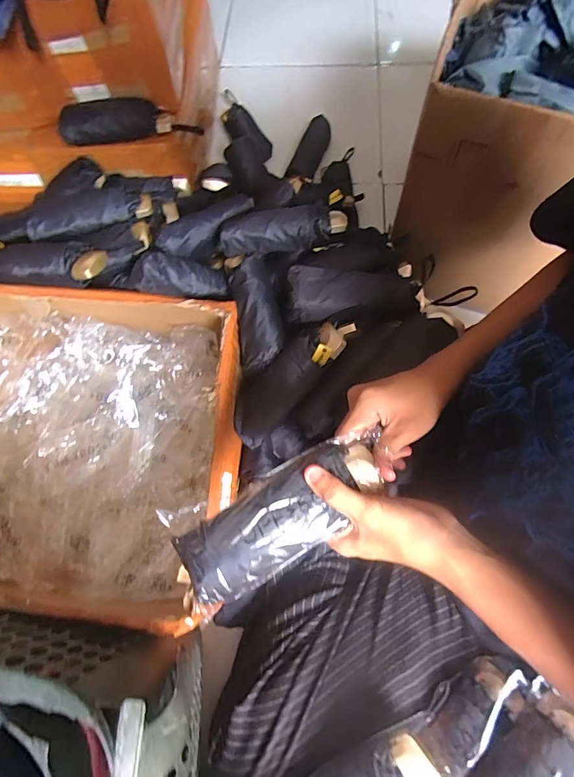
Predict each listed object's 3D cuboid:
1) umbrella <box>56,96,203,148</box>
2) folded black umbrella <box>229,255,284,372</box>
[{"bbox_3d":[-0.252,-0.428,0.630,0.209,0.048,0.058,-7,68,0],"label":"umbrella"},{"bbox_3d":[-0.041,-0.106,0.516,0.057,0.043,0.162,-10,68,-1],"label":"folded black umbrella"}]

